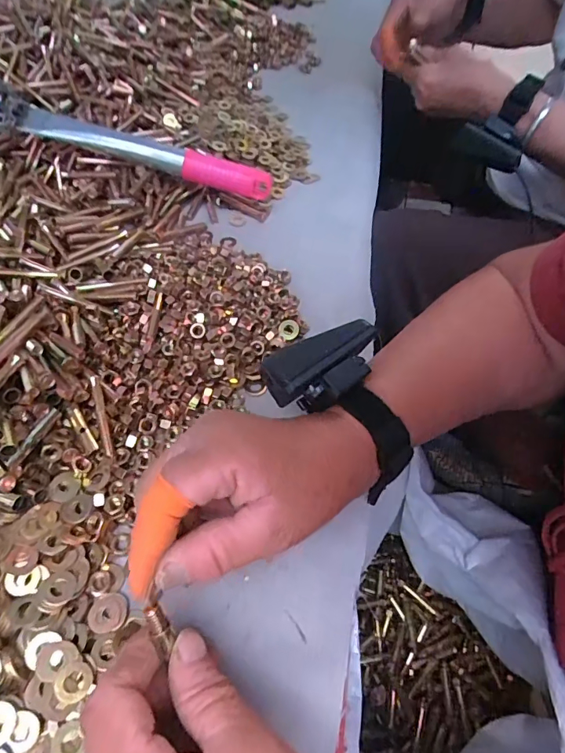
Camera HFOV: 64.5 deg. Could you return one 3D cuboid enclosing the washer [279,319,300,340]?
[{"bbox_3d":[0.005,-0.038,0.362,0.016,0.004,0.018,3,54,-2],"label":"washer"}]

